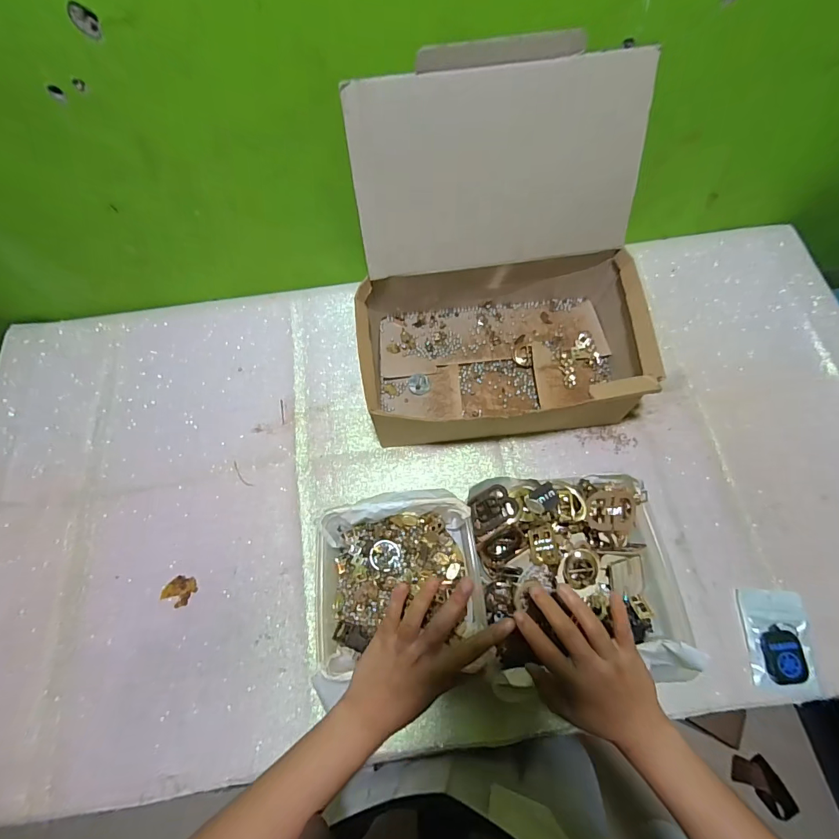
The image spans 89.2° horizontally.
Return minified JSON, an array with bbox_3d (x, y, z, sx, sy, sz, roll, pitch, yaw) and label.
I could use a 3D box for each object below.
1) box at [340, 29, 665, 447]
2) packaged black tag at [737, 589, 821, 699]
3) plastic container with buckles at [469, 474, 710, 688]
[{"bbox_3d":[0.094,-0.163,0.485,0.333,0.265,0.315,-3,69,1],"label":"box"},{"bbox_3d":[0.382,0.236,0.452,0.064,0.014,0.099,4,69,4],"label":"packaged black tag"},{"bbox_3d":[0.164,0.160,0.437,0.211,0.078,0.193,-3,69,1],"label":"plastic container with buckles"}]

